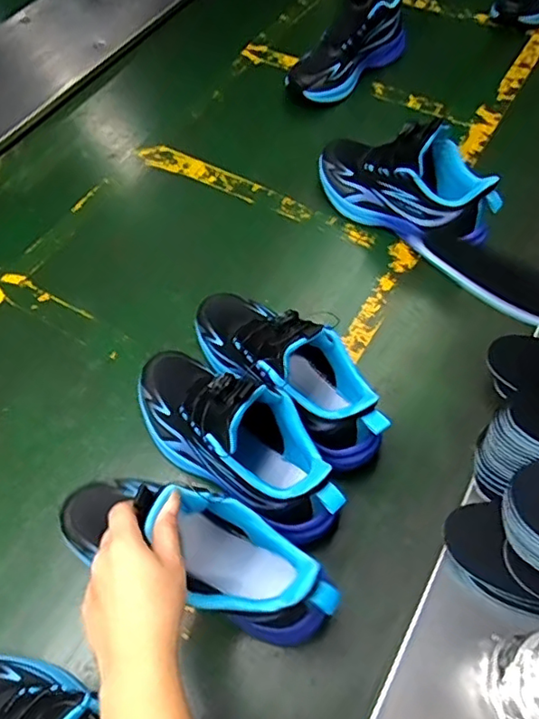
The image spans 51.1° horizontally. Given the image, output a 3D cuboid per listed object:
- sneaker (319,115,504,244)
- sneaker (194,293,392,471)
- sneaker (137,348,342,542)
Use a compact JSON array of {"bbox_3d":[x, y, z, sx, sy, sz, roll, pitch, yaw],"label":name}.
[{"bbox_3d":[0.166,-0.226,0.701,0.243,0.136,0.090,39,68,21],"label":"sneaker"},{"bbox_3d":[0.015,0.005,0.567,0.085,0.137,0.247,-39,66,-19],"label":"sneaker"},{"bbox_3d":[-0.035,0.064,0.523,0.245,0.137,0.093,32,65,19],"label":"sneaker"}]

